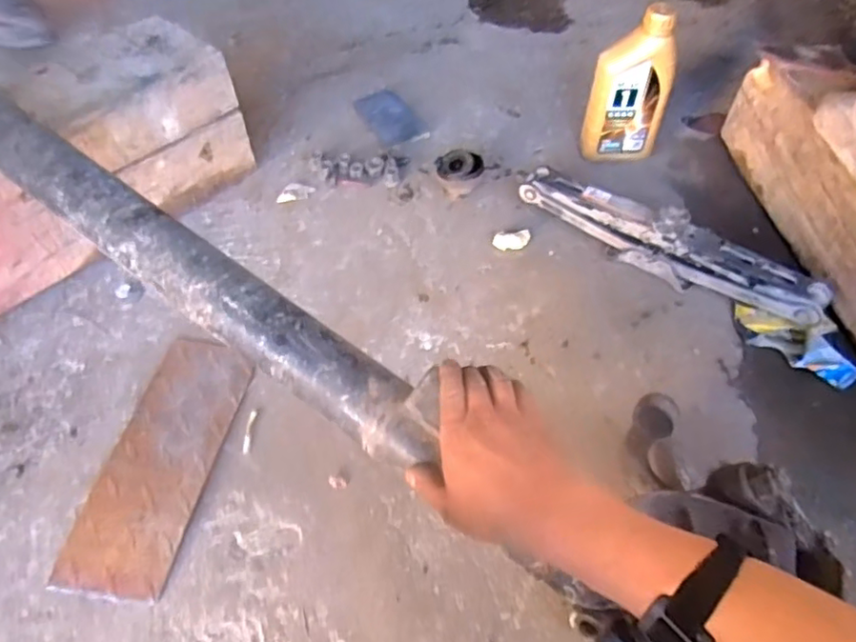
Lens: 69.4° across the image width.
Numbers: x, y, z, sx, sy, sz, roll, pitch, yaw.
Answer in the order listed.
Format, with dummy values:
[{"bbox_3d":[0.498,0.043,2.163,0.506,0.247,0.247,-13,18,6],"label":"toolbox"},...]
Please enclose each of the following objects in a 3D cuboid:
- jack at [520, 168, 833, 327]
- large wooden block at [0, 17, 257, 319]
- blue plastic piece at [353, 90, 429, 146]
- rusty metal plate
[{"bbox_3d":[0.311,-0.105,0.820,0.398,0.071,0.059,32,63,22],"label":"jack"},{"bbox_3d":[-0.521,-0.192,0.832,0.195,0.195,0.537,39,65,25],"label":"large wooden block"},{"bbox_3d":[-0.063,-0.340,1.027,0.079,0.010,0.141,-24,58,-14],"label":"blue plastic piece"},{"bbox_3d":[-0.300,0.152,0.702,0.119,0.009,0.299,10,57,9],"label":"rusty metal plate"}]

